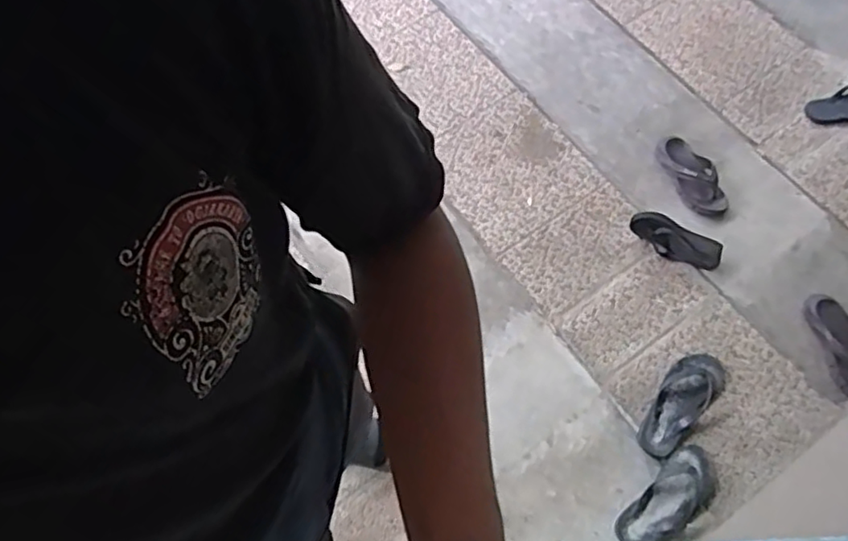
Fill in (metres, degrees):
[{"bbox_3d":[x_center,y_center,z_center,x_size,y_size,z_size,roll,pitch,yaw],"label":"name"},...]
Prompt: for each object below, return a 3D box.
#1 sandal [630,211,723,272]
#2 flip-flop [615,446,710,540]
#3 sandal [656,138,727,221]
[{"bbox_3d":[0.644,-0.077,1.652,0.234,0.087,0.066,29,69,14],"label":"sandal"},{"bbox_3d":[0.546,0.516,1.444,0.269,0.028,0.110,-41,71,-16],"label":"flip-flop"},{"bbox_3d":[0.733,-0.253,1.756,0.119,0.043,0.270,-24,67,-10],"label":"sandal"}]

